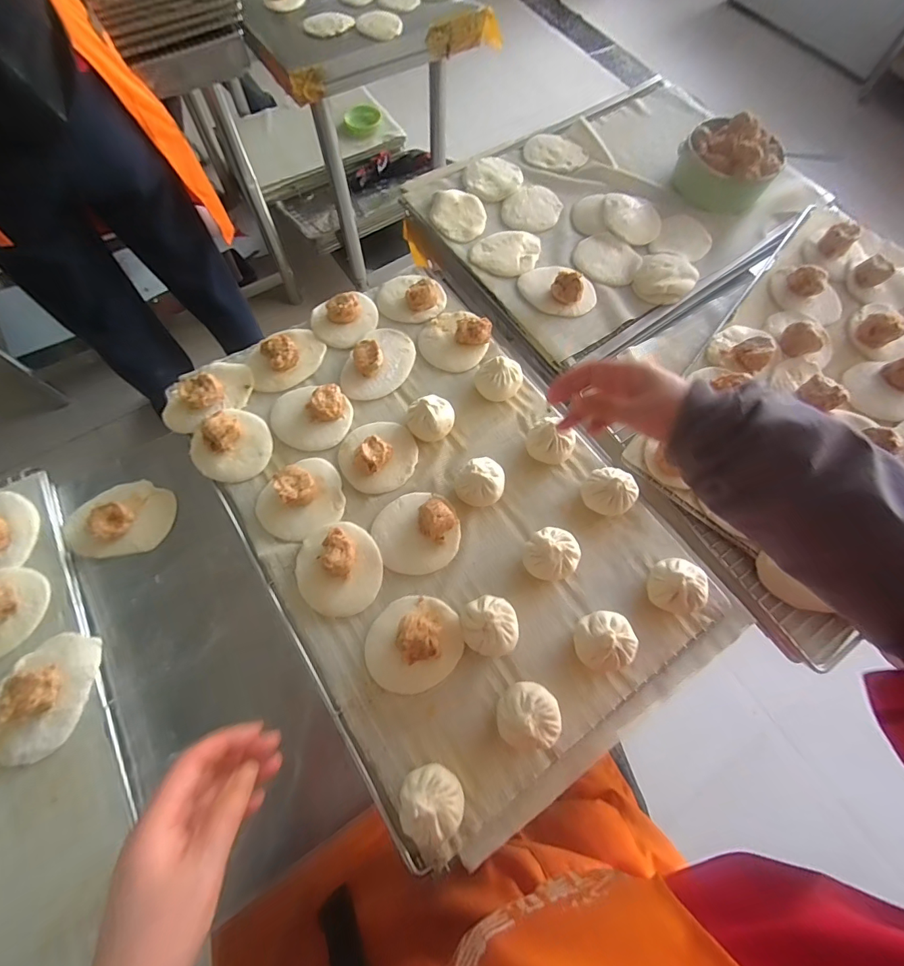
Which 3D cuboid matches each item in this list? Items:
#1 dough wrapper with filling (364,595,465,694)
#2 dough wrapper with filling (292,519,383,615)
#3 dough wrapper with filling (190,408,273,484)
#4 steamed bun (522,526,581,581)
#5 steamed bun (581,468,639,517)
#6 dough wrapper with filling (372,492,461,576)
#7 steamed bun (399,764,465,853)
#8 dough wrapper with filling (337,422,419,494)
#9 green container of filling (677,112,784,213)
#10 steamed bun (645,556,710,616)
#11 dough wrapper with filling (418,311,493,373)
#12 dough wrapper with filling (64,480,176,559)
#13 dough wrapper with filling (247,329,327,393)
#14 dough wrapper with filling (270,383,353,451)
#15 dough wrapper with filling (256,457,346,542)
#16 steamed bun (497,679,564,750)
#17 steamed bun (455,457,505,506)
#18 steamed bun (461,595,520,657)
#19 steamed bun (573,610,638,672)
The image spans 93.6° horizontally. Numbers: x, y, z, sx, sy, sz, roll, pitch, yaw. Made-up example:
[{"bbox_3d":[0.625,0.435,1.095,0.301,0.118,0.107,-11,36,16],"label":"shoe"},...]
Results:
[{"bbox_3d":[-0.038,0.155,0.414,0.095,0.030,0.086,-20,71,-10],"label":"dough wrapper with filling"},{"bbox_3d":[-0.118,0.087,0.438,0.085,0.031,0.093,-20,71,-10],"label":"dough wrapper with filling"},{"bbox_3d":[-0.257,-0.046,0.489,0.086,0.034,0.085,1,69,-2],"label":"dough wrapper with filling"},{"bbox_3d":[0.104,0.075,0.444,0.053,0.040,0.052,1,69,-2],"label":"steamed bun"},{"bbox_3d":[0.176,0.009,0.470,0.056,0.040,0.047,34,71,10],"label":"steamed bun"},{"bbox_3d":[-0.037,0.049,0.456,0.090,0.036,0.090,1,69,-2],"label":"dough wrapper with filling"},{"bbox_3d":[-0.017,0.271,0.360,0.053,0.045,0.052,1,69,-2],"label":"steamed bun"},{"bbox_3d":[-0.085,-0.036,0.487,0.089,0.035,0.085,1,69,-2],"label":"dough wrapper with filling"},{"bbox_3d":[0.424,-0.496,0.652,0.143,0.084,0.116,31,71,9],"label":"green container of filling"},{"bbox_3d":[0.228,0.106,0.431,0.046,0.043,0.048,1,69,-2],"label":"steamed bun"},{"bbox_3d":[0.001,-0.194,0.556,0.085,0.029,0.089,1,69,-2],"label":"dough wrapper with filling"},{"bbox_3d":[-0.386,0.039,0.483,0.113,0.025,0.083,-13,70,-7],"label":"dough wrapper with filling"},{"bbox_3d":[-0.212,-0.164,0.541,0.095,0.025,0.073,-23,71,-11],"label":"dough wrapper with filling"},{"bbox_3d":[-0.174,-0.084,0.507,0.098,0.031,0.079,12,69,2],"label":"dough wrapper with filling"},{"bbox_3d":[-0.168,0.017,0.468,0.094,0.031,0.079,-29,73,-13],"label":"dough wrapper with filling"},{"bbox_3d":[0.069,0.213,0.386,0.055,0.041,0.055,1,69,-2],"label":"steamed bun"},{"bbox_3d":[0.033,0.000,0.473,0.050,0.042,0.055,1,69,-2],"label":"steamed bun"},{"bbox_3d":[0.038,0.139,0.416,0.052,0.037,0.053,1,69,-2],"label":"steamed bun"},{"bbox_3d":[0.149,0.153,0.413,0.052,0.039,0.052,1,69,-2],"label":"steamed bun"}]

